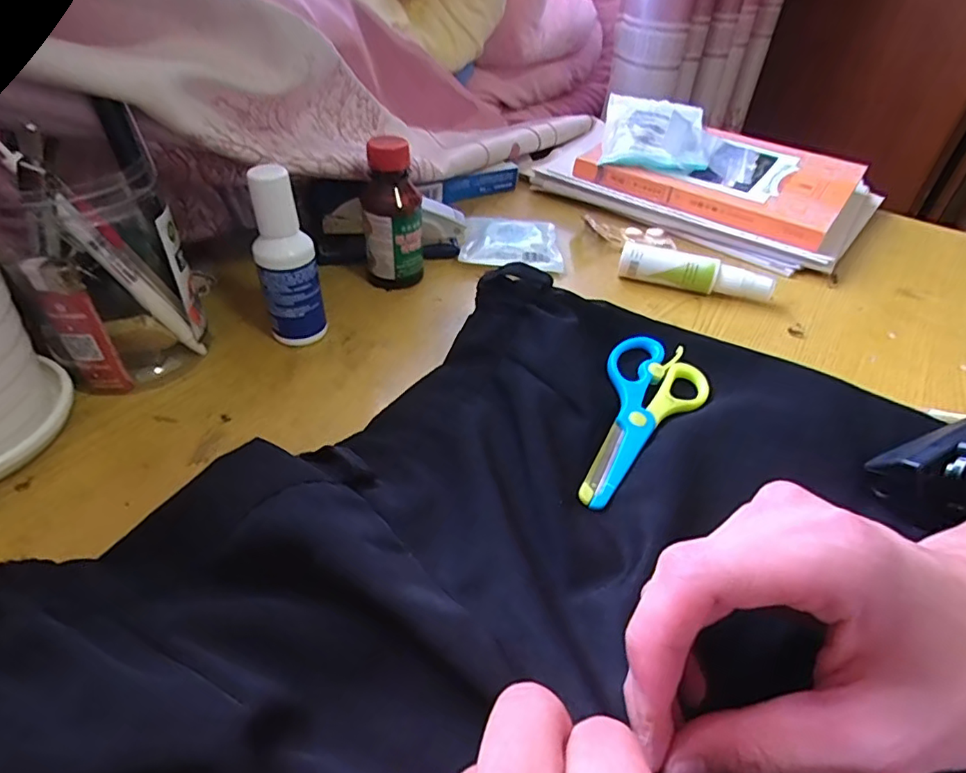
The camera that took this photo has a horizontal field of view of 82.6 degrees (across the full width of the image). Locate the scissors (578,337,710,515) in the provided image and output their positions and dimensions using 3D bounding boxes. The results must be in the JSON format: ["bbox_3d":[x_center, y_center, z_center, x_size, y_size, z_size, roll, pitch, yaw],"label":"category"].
[{"bbox_3d":[0.081,0.013,0.304,0.055,0.012,0.128,27,47,26],"label":"scissors"}]

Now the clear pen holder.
[{"bbox_3d":[-0.213,-0.072,0.315,0.087,0.118,0.092,-23,47,-25],"label":"clear pen holder"}]

